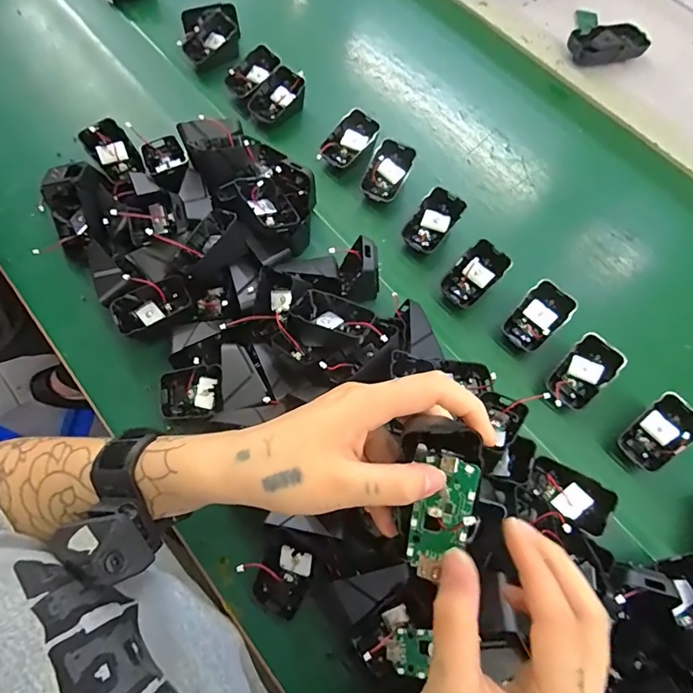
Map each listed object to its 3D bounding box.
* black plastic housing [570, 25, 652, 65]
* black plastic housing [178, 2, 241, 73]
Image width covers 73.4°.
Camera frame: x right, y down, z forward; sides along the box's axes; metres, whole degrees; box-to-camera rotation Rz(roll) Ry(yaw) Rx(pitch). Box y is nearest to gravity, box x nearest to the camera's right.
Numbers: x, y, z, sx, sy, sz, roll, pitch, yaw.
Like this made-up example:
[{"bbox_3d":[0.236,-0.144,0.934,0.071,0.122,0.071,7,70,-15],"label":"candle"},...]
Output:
[{"bbox_3d":[0.359,-0.412,0.642,0.113,0.033,0.060,-16,70,-10],"label":"black plastic housing"},{"bbox_3d":[-0.175,-0.397,0.597,0.077,0.043,0.059,-11,69,-8],"label":"black plastic housing"}]

